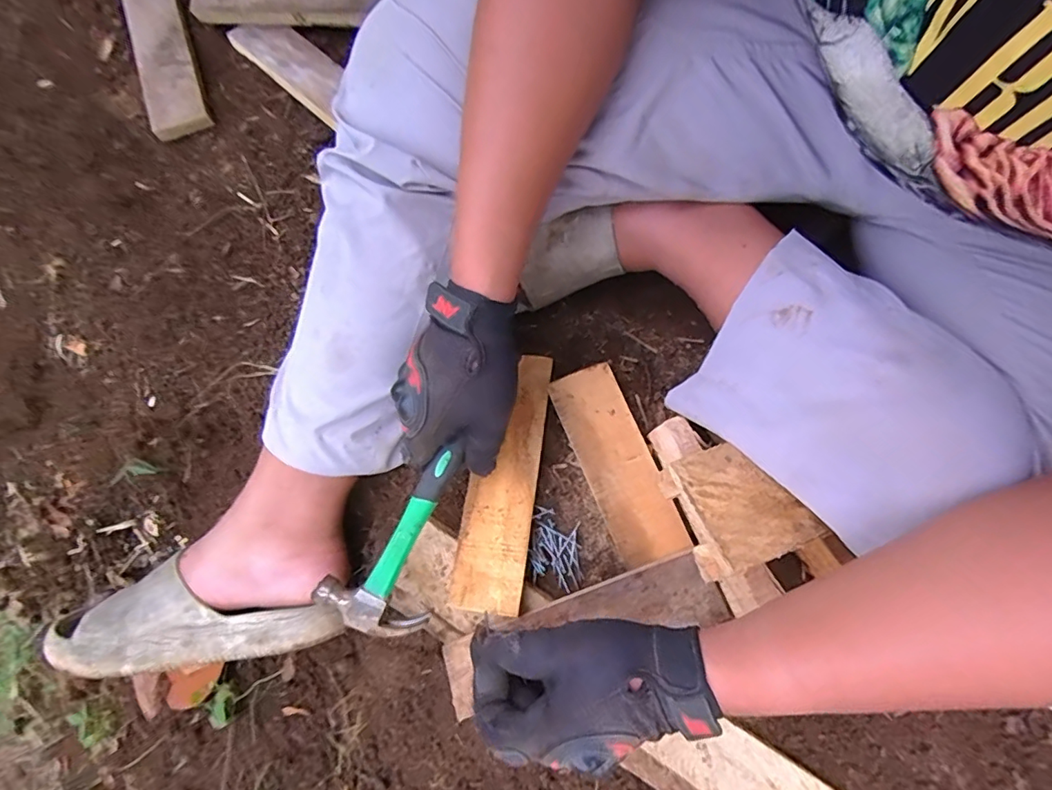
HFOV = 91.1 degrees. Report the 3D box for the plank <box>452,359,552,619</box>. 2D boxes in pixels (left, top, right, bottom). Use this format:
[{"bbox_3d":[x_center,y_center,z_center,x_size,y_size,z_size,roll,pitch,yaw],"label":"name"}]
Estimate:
[{"bbox_3d":[-0.020,0.072,0.480,0.058,0.010,0.236,7,71,5],"label":"plank"}]

